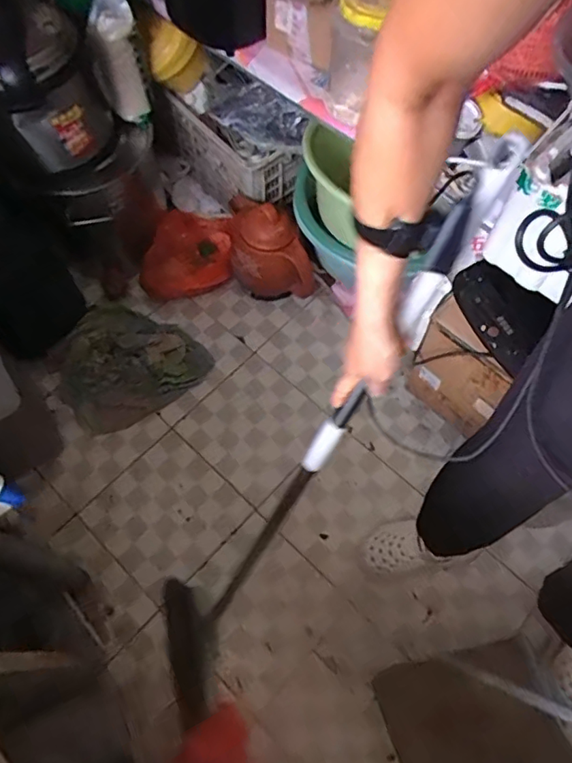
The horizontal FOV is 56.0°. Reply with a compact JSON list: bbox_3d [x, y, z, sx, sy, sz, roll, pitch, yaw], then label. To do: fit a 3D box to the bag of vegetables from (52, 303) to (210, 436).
[{"bbox_3d":[-0.400,-0.053,1.360,0.352,0.143,0.253,-36,65,-16],"label":"bag of vegetables"}]

